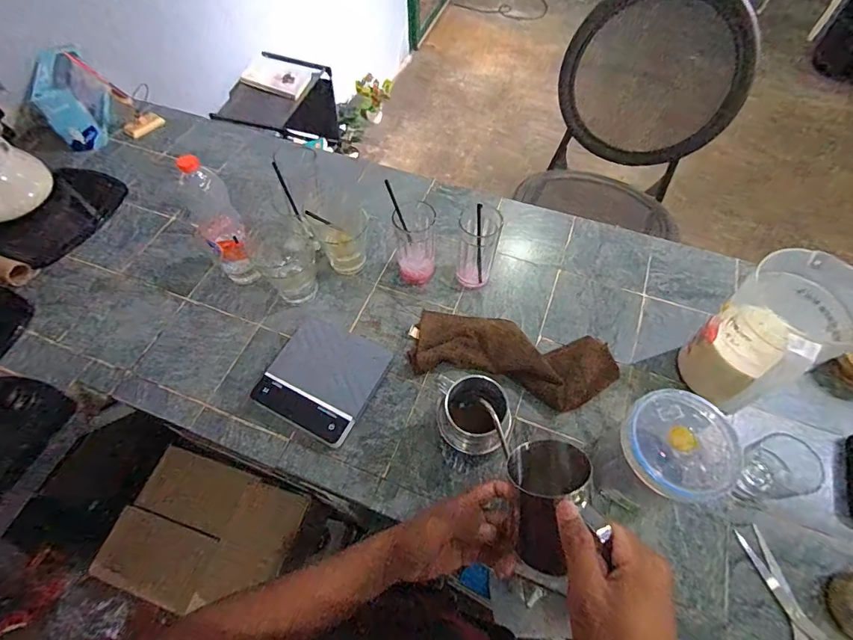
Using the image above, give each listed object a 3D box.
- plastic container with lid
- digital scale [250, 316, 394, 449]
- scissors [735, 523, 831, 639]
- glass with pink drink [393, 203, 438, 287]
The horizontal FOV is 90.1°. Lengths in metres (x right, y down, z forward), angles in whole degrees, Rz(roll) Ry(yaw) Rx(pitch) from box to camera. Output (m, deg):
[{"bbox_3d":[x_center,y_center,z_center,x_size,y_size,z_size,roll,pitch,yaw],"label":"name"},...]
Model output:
[{"bbox_3d":[0.272,0.169,0.515,0.111,0.158,0.112,-18,61,-10],"label":"plastic container with lid"},{"bbox_3d":[-0.155,0.083,0.641,0.157,0.032,0.159,25,62,15],"label":"digital scale"},{"bbox_3d":[0.424,0.357,0.489,0.080,0.014,0.198,-22,61,-12],"label":"scissors"},{"bbox_3d":[-0.019,-0.115,0.697,0.065,0.153,0.065,-1,59,0],"label":"glass with pink drink"}]

